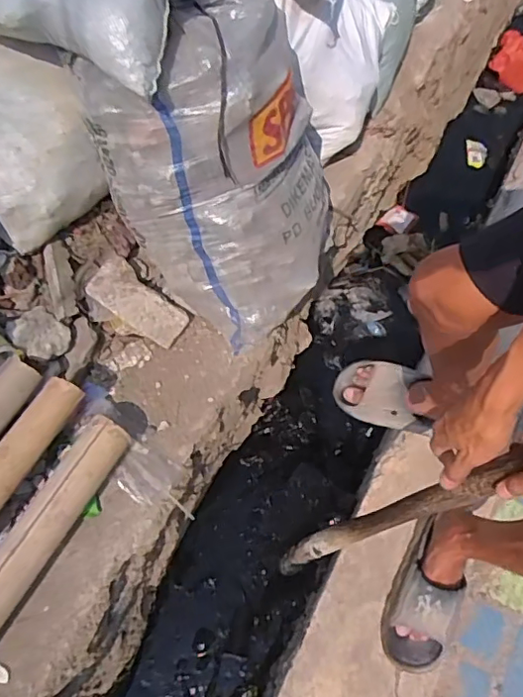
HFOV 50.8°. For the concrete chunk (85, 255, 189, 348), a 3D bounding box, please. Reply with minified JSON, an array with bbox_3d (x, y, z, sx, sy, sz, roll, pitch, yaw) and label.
[{"bbox_3d":[-0.234,-0.089,1.064,0.194,0.041,0.086,37,64,-15],"label":"concrete chunk"}]

